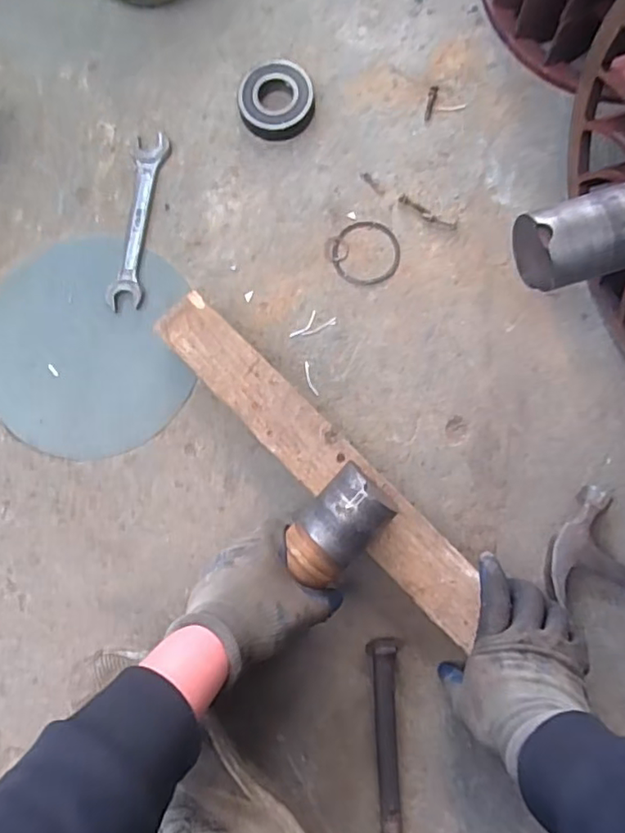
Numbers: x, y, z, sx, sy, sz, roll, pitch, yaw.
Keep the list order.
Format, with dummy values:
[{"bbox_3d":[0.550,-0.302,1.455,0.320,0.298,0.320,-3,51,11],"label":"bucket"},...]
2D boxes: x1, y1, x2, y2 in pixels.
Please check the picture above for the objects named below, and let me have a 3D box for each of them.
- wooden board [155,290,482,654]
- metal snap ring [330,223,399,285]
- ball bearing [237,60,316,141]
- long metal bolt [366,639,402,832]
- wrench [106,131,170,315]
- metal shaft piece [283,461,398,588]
[{"bbox_3d":[0.009,0.040,0.576,0.064,0.028,0.425,-44,82,-3],"label":"wooden board"},{"bbox_3d":[0.061,-0.184,0.651,0.075,0.004,0.076,-1,82,4],"label":"metal snap ring"},{"bbox_3d":[-0.041,-0.366,0.666,0.085,0.025,0.085,-5,81,3],"label":"ball bearing"},{"bbox_3d":[0.073,0.332,0.555,0.028,0.036,0.228,-3,82,4],"label":"long metal bolt"},{"bbox_3d":[-0.200,-0.227,0.664,0.039,0.008,0.212,6,82,5],"label":"wrench"},{"bbox_3d":[0.024,0.099,0.522,0.063,0.059,0.105,42,87,8],"label":"metal shaft piece"}]

